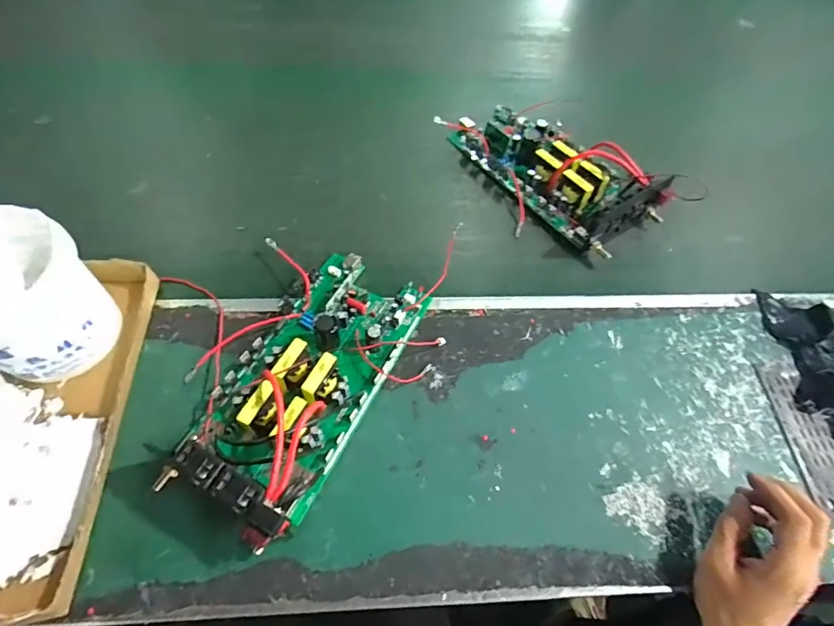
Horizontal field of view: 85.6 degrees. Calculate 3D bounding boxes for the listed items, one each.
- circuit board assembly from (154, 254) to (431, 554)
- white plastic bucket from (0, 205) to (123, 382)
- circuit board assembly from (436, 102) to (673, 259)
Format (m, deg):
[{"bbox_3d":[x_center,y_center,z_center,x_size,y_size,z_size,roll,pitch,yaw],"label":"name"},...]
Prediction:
[{"bbox_3d":[-0.104,0.052,0.427,0.164,0.055,0.284,26,62,10],"label":"circuit board assembly"},{"bbox_3d":[-0.350,-0.007,0.396,0.101,0.131,0.112,-2,61,-6],"label":"white plastic bucket"},{"bbox_3d":[0.175,-0.203,0.593,0.149,0.068,0.283,-30,67,-19],"label":"circuit board assembly"}]

